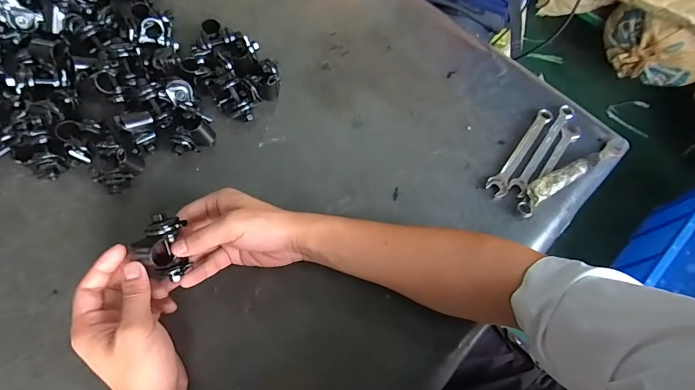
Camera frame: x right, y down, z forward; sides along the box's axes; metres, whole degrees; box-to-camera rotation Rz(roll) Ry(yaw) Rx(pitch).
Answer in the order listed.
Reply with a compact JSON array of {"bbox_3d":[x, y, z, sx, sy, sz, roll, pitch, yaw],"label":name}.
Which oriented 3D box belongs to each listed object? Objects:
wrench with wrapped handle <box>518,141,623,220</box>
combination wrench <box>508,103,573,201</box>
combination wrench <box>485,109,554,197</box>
[{"bbox_3d":[0.288,-0.031,0.489,0.186,0.021,0.028,-30,71,-15],"label":"wrench with wrapped handle"},{"bbox_3d":[0.261,-0.063,0.509,0.021,0.008,0.167,36,69,12],"label":"combination wrench"},{"bbox_3d":[0.230,-0.061,0.506,0.026,0.012,0.157,35,69,12],"label":"combination wrench"}]

